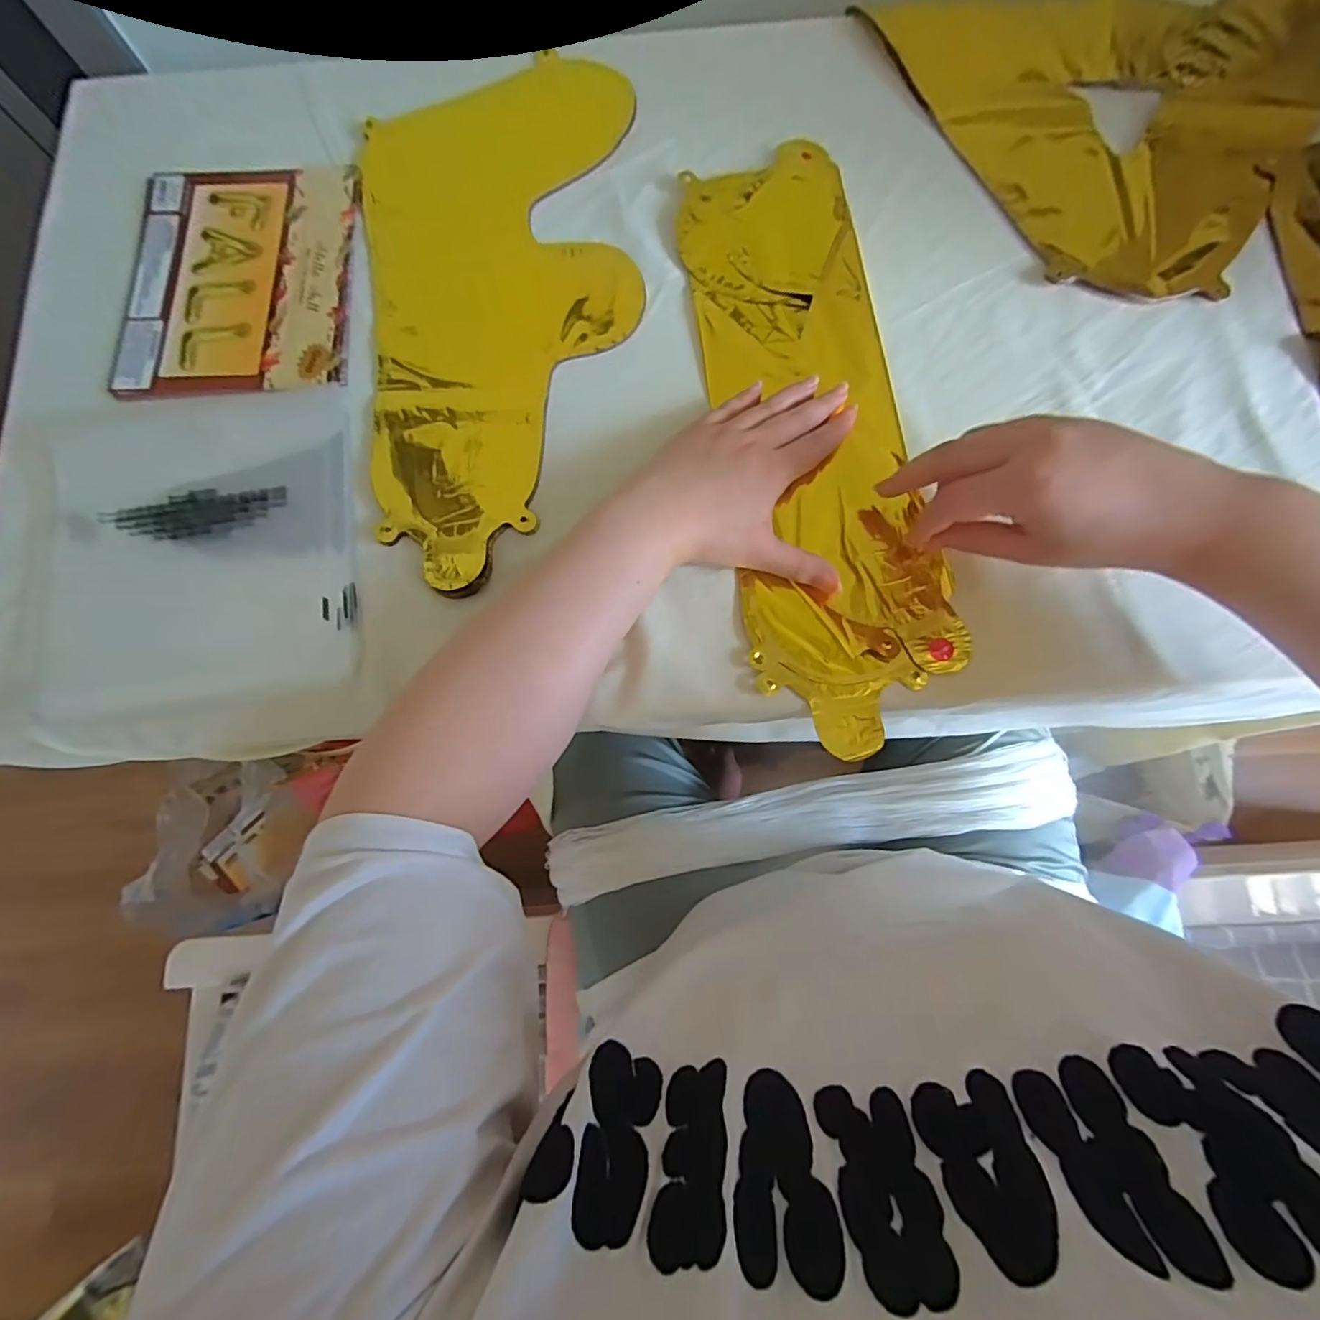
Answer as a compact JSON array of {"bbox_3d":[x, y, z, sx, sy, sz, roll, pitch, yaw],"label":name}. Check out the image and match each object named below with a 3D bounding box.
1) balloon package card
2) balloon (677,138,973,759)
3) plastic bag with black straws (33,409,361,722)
[{"bbox_3d":[-0.307,-0.283,0.418,0.162,0.006,0.190,-2,79,1],"label":"balloon package card"},{"bbox_3d":[0.101,-0.158,0.381,0.126,0.013,0.424,-8,79,0],"label":"balloon"},{"bbox_3d":[-0.304,-0.073,0.378,0.203,0.014,0.203,-7,79,0],"label":"plastic bag with black straws"}]

